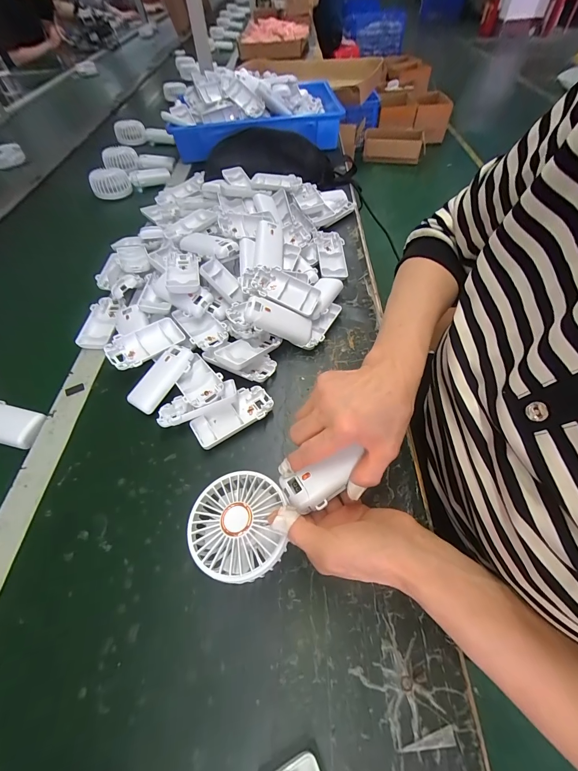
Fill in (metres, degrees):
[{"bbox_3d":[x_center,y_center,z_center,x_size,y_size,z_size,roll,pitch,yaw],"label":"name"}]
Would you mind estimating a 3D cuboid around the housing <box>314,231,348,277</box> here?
[{"bbox_3d":[0.071,-0.215,0.514,0.046,0.031,0.091,-3,56,1],"label":"housing"}]

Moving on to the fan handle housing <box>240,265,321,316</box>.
[{"bbox_3d":[-0.015,-0.137,0.428,0.114,0.024,0.048,19,59,14],"label":"fan handle housing"}]

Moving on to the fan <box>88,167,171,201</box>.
[{"bbox_3d":[-0.390,-0.510,0.759,0.175,0.059,0.048,-38,63,-21],"label":"fan"}]

